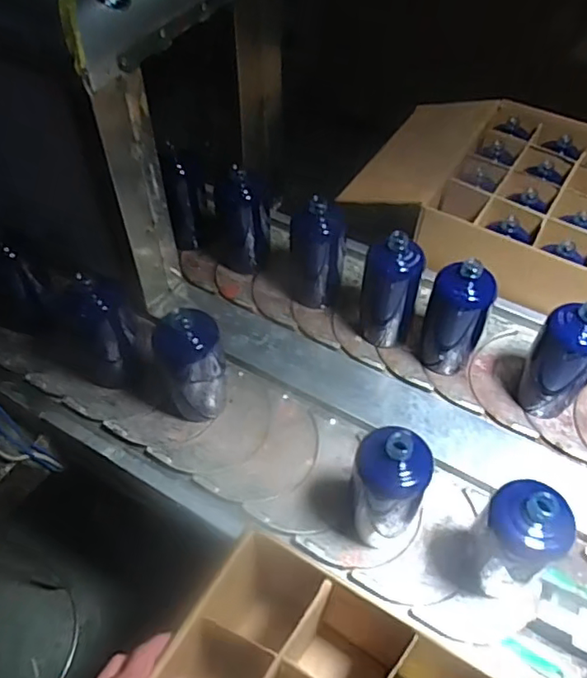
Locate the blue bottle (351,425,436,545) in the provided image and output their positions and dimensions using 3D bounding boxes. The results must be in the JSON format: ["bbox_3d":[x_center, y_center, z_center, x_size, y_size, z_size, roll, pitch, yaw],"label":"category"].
[{"bbox_3d":[0.105,0.166,0.639,0.080,0.181,0.066,24,55,17],"label":"blue bottle"}]

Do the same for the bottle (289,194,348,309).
[{"bbox_3d":[0.037,-0.136,0.880,0.082,0.185,0.082,3,52,1],"label":"bottle"}]

